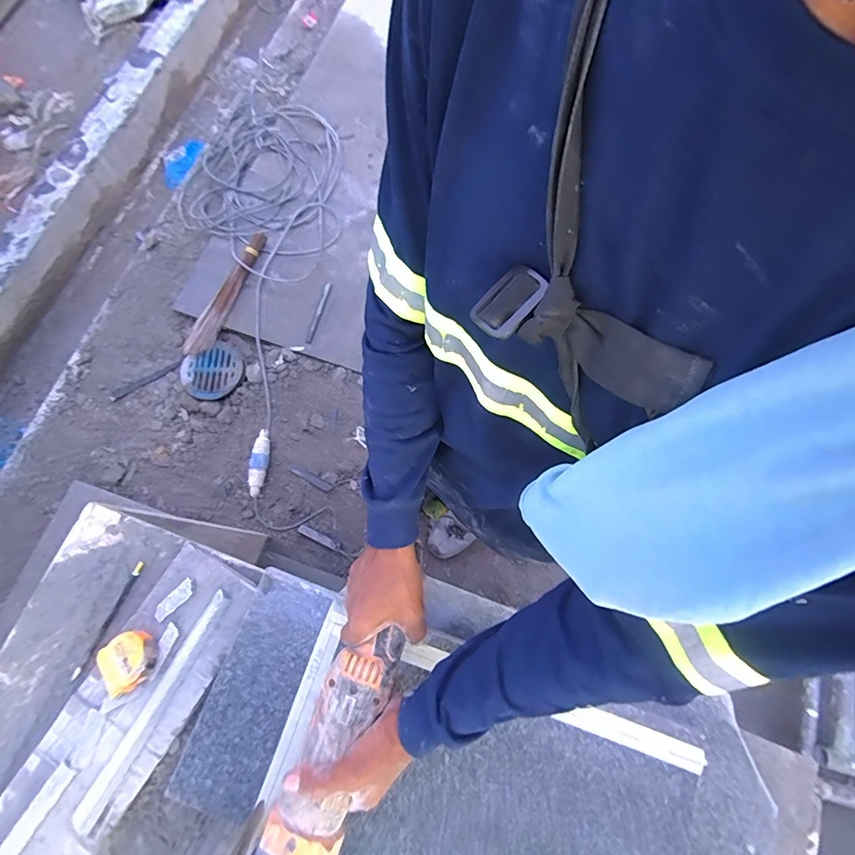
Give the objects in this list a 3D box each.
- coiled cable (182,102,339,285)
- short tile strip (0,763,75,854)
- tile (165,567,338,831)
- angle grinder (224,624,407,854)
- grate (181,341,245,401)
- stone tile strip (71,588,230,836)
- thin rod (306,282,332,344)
[{"bbox_3d":[-0.578,-0.890,1.664,0.625,0.044,0.693,23,75,5],"label":"coiled cable"},{"bbox_3d":[-0.434,0.432,0.502,0.021,0.011,0.121,30,76,7],"label":"short tile strip"},{"bbox_3d":[-0.199,0.294,0.528,0.101,0.024,0.242,18,75,4],"label":"tile"},{"bbox_3d":[-0.098,0.331,0.462,0.083,0.080,0.264,28,74,7],"label":"angle grinder"},{"bbox_3d":[-0.689,-0.180,1.495,0.194,0.015,0.158,-36,89,-13],"label":"grate"},{"bbox_3d":[-0.317,0.324,0.543,0.023,0.018,0.271,27,75,6],"label":"stone tile strip"},{"bbox_3d":[-0.356,-0.376,1.518,0.020,0.011,0.221,15,76,4],"label":"thin rod"}]

